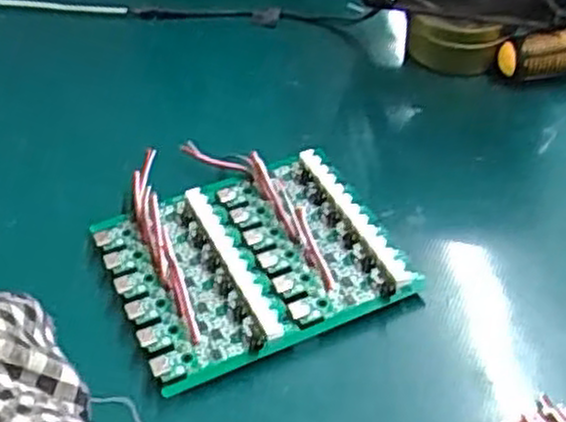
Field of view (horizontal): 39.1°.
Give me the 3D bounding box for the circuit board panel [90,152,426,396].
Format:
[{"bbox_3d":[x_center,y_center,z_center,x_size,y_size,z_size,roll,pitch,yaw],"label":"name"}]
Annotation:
[{"bbox_3d":[-0.014,0.021,0.367,0.121,0.013,0.099,-18,48,-16],"label":"circuit board panel"}]

